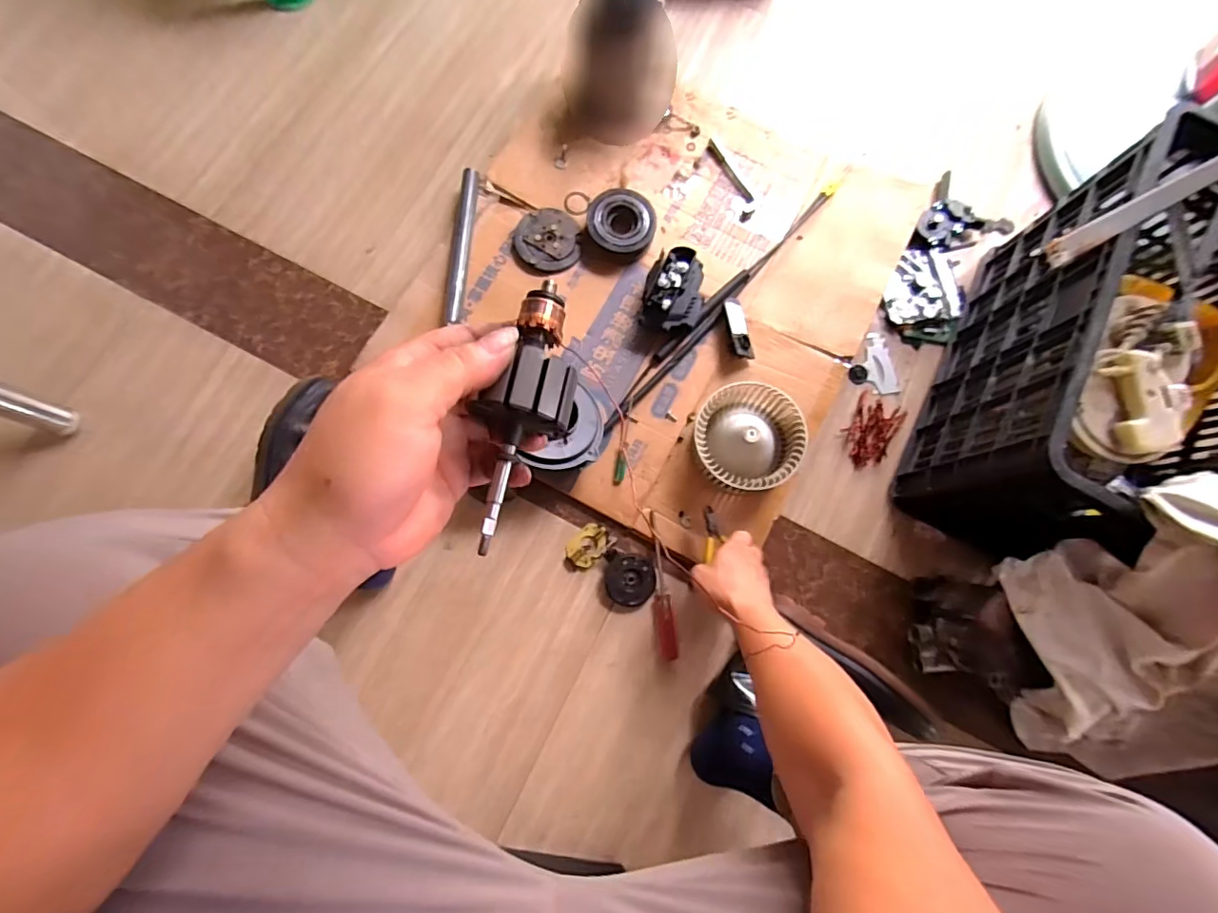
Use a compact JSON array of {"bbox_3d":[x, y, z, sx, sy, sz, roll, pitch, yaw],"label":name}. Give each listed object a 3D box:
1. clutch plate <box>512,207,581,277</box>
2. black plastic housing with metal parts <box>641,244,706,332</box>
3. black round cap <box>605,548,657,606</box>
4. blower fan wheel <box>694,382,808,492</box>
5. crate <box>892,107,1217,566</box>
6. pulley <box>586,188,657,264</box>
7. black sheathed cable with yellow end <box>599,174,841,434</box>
[{"bbox_3d":[-0.095,-0.335,0.817,0.101,0.020,0.111,0,78,-1],"label":"clutch plate"},{"bbox_3d":[0.095,-0.240,0.787,0.083,0.065,0.113,9,78,1],"label":"black plastic housing with metal parts"},{"bbox_3d":[0.029,0.169,0.729,0.069,0.018,0.068,0,78,-1],"label":"black round cap"},{"bbox_3d":[0.189,-0.023,0.736,0.142,0.075,0.138,0,78,-1],"label":"blower fan wheel"},{"bbox_3d":[0.684,-0.107,0.688,0.359,0.289,0.508,24,79,5],"label":"crate"},{"bbox_3d":[0.018,-0.360,0.827,0.107,0.041,0.112,6,78,1],"label":"pulley"},{"bbox_3d":[0.177,-0.247,0.805,0.026,0.027,0.550,42,80,8],"label":"black sheathed cable with yellow end"}]

